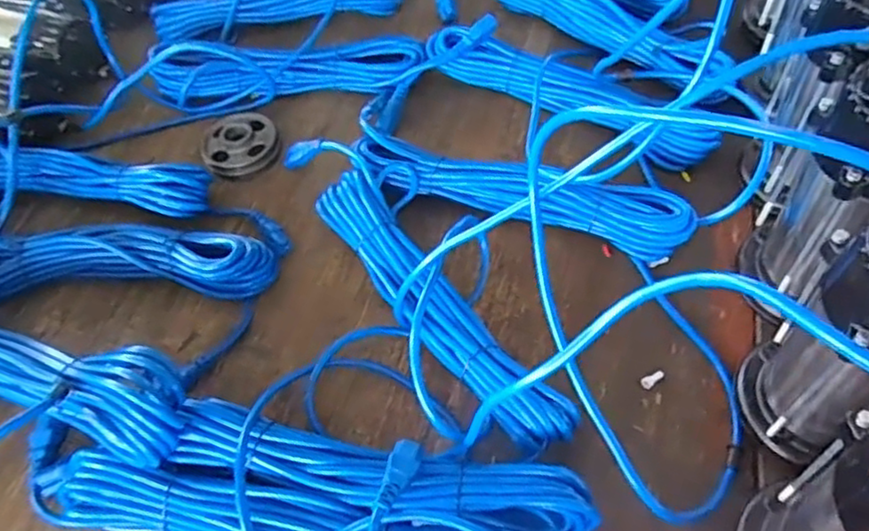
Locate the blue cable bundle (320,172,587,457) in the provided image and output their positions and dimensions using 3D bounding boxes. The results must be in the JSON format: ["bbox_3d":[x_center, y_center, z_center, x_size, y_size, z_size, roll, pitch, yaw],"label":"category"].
[{"bbox_3d":[-0.006,0.030,0.602,0.063,0.067,0.345,-31,58,-16],"label":"blue cable bundle"}]

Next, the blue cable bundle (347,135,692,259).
[{"bbox_3d":[0.084,-0.076,0.674,0.347,0.053,0.069,13,57,15],"label":"blue cable bundle"}]

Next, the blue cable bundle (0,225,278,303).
[{"bbox_3d":[-0.332,-0.004,0.673,0.350,0.049,0.084,-2,55,5],"label":"blue cable bundle"}]

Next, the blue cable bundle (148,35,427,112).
[{"bbox_3d":[-0.180,-0.245,0.822,0.329,0.060,0.071,-1,56,2],"label":"blue cable bundle"}]

